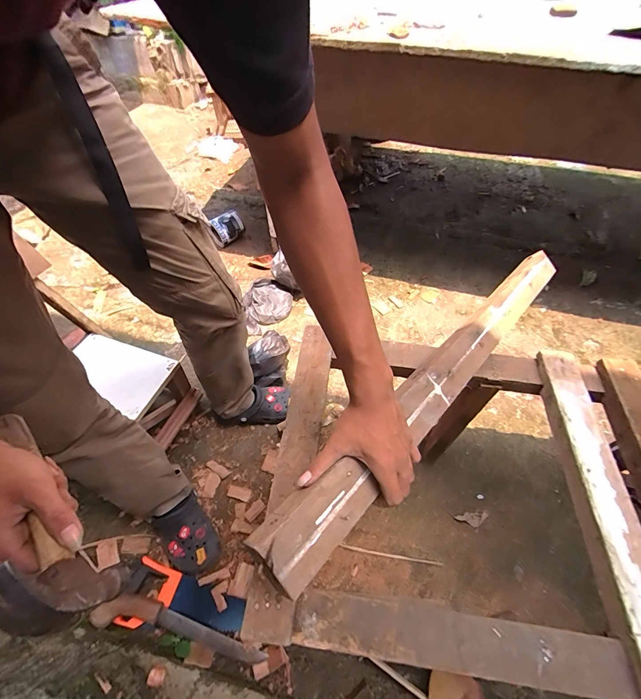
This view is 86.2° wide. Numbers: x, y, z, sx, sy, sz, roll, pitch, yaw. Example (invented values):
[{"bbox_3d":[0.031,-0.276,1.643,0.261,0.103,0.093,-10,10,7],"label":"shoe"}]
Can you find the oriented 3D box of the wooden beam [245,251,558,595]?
[{"bbox_3d":[0.243,0.000,0.571,0.066,0.036,0.863,37,51,23],"label":"wooden beam"}]

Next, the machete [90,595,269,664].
[{"bbox_3d":[-0.283,0.564,0.697,0.346,0.041,0.059,10,53,5],"label":"machete"}]

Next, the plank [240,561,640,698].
[{"bbox_3d":[0.126,0.323,0.385,0.425,0.021,0.062,7,52,6],"label":"plank"}]

